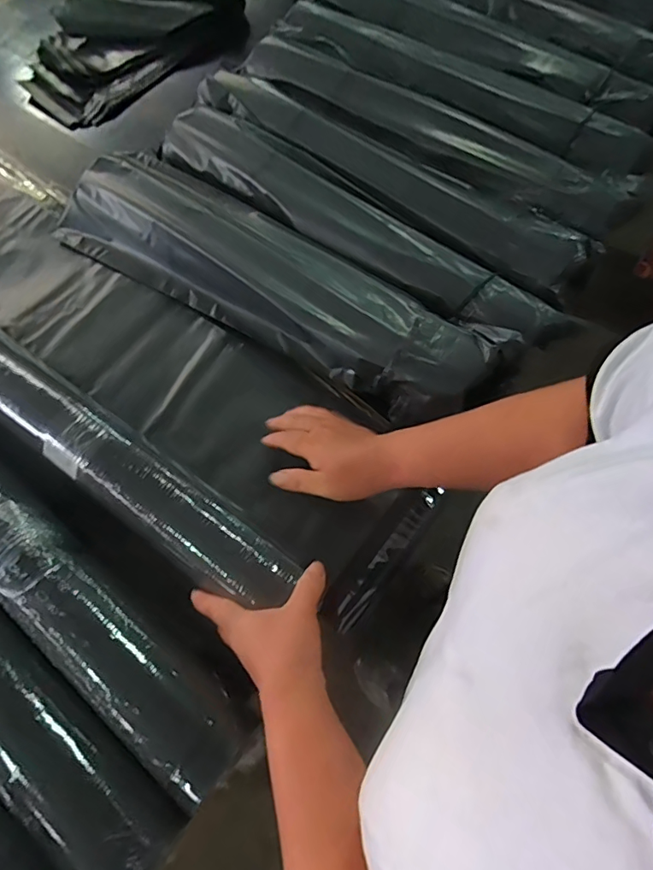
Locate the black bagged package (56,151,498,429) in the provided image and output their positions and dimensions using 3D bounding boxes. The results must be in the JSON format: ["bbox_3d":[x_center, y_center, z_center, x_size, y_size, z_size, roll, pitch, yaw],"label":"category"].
[{"bbox_3d":[-0.078,-0.213,0.660,0.607,0.090,0.157,30,72,13],"label":"black bagged package"}]

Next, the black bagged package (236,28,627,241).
[{"bbox_3d":[0.179,-0.511,0.812,0.658,0.069,0.153,30,72,13],"label":"black bagged package"}]

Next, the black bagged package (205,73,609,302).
[{"bbox_3d":[0.093,-0.412,0.745,0.644,0.077,0.148,31,72,13],"label":"black bagged package"}]

